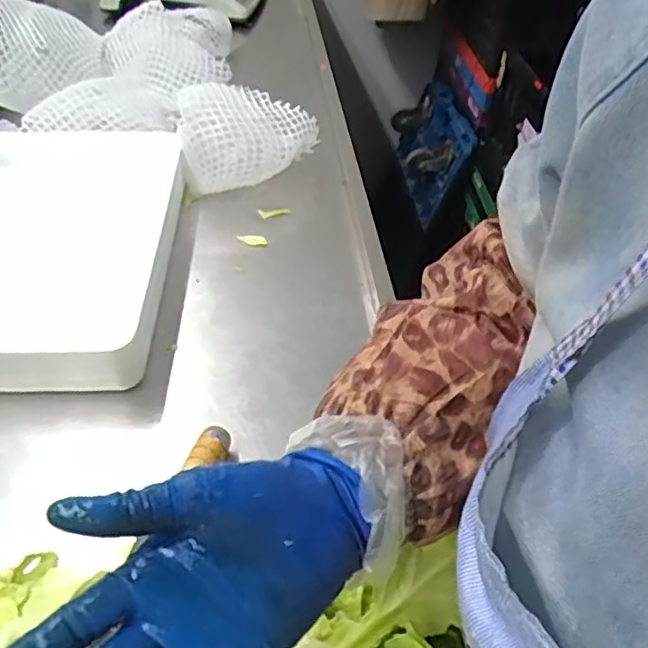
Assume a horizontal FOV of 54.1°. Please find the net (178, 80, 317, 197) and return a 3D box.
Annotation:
[{"bbox_3d":[-0.089,-0.221,0.766,0.160,0.110,0.078,1,44,-2],"label":"net"}]

